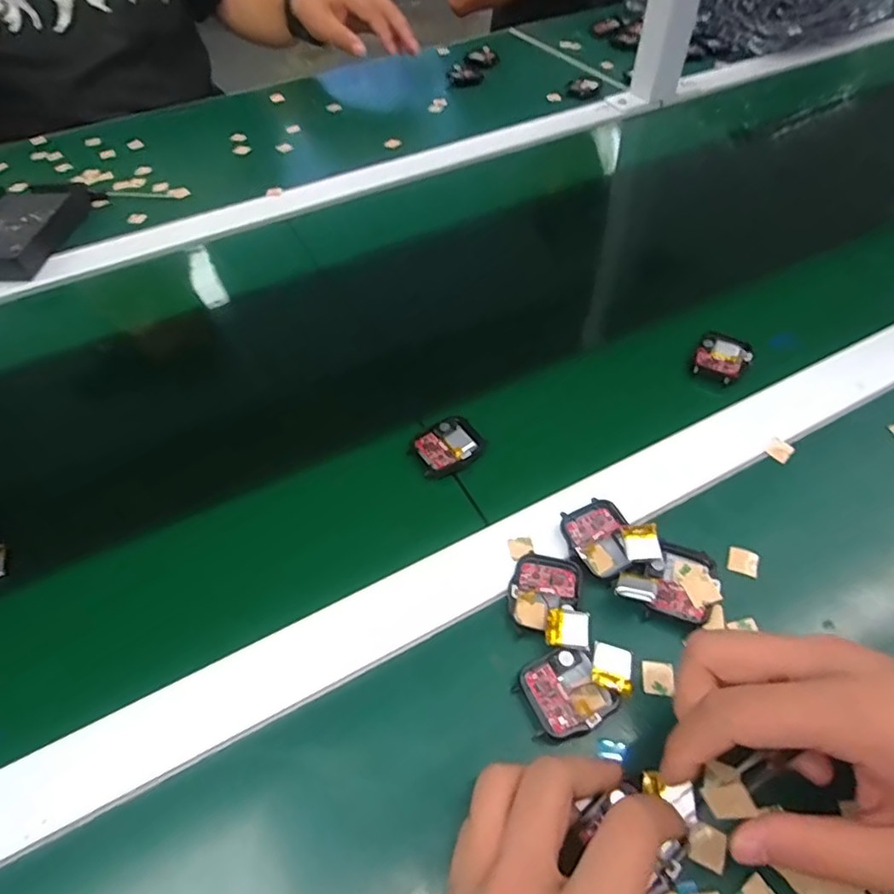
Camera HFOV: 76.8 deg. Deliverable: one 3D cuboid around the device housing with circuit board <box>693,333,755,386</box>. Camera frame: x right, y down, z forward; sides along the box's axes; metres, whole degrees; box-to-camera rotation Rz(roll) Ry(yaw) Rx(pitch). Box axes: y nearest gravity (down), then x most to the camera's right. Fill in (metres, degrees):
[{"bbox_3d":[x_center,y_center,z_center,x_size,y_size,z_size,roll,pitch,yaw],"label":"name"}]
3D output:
[{"bbox_3d":[0.204,-0.068,0.417,0.036,0.006,0.046,26,58,18],"label":"device housing with circuit board"}]

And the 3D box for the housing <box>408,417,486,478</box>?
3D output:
[{"bbox_3d":[0.001,-0.001,0.375,0.046,0.007,0.039,-29,58,-20],"label":"housing"}]

